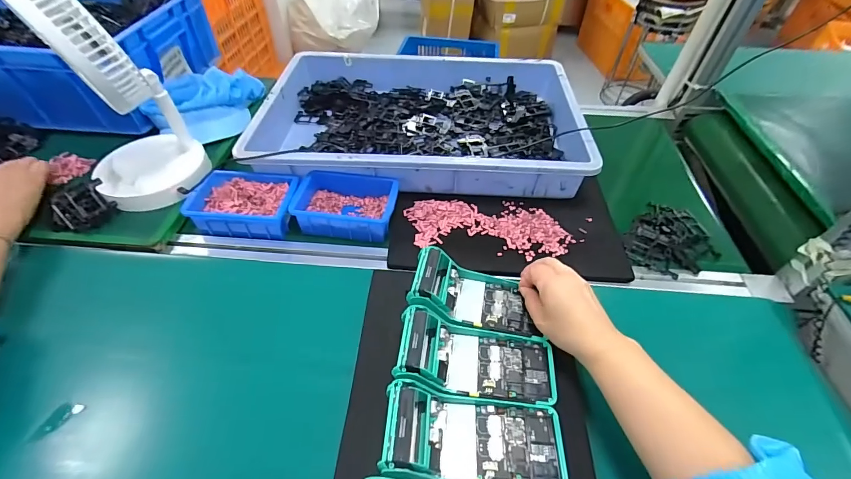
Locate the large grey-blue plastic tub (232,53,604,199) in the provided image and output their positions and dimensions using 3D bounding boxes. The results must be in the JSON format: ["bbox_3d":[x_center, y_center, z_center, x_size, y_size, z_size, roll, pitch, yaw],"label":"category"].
[{"bbox_3d":[-0.006,-0.218,0.676,0.535,0.078,0.335,2,50,2],"label":"large grey-blue plastic tub"}]

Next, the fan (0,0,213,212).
[{"bbox_3d":[-0.432,-0.193,0.500,0.157,0.267,0.151,37,59,27],"label":"fan"}]

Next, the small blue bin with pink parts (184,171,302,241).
[{"bbox_3d":[-0.273,-0.056,0.573,0.147,0.053,0.100,3,50,2],"label":"small blue bin with pink parts"}]

